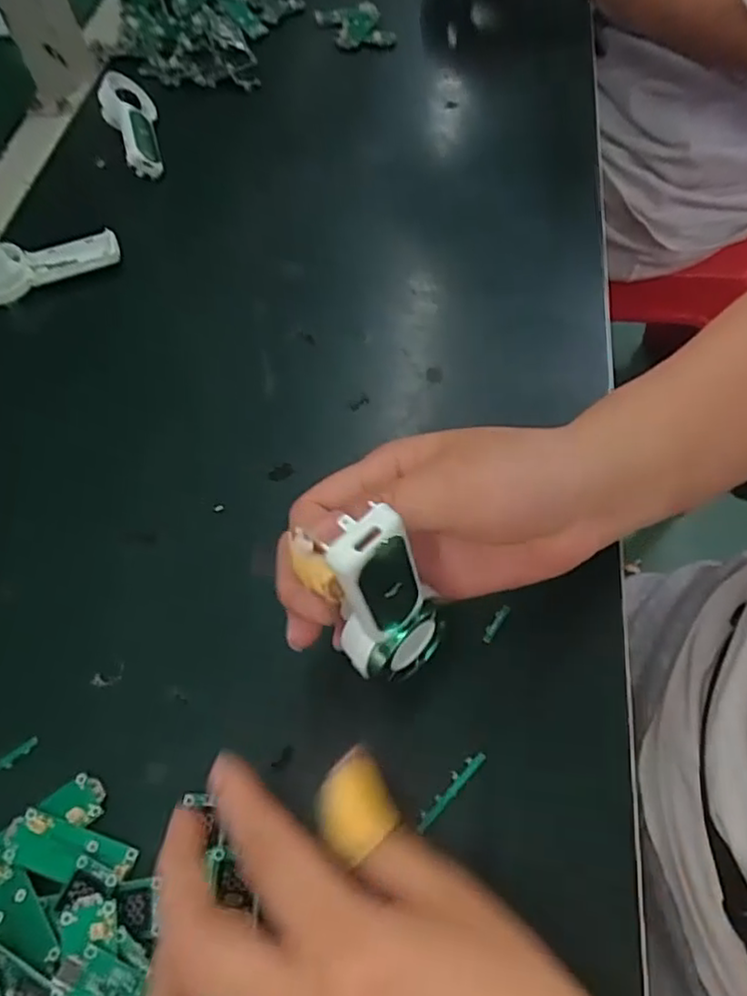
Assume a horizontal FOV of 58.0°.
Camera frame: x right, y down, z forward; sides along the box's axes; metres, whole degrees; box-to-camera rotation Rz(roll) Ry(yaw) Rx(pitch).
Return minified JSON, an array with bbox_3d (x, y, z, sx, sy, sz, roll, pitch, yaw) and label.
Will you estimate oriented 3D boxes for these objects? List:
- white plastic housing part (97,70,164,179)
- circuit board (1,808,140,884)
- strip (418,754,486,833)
[{"bbox_3d":[-0.174,-0.266,0.476,0.035,0.030,0.087,-12,59,-3],"label":"white plastic housing part"},{"bbox_3d":[-0.115,0.134,0.254,0.047,0.004,0.019,12,61,12],"label":"circuit board"},{"bbox_3d":[0.030,0.113,0.261,0.006,0.004,0.036,37,68,23],"label":"strip"}]

